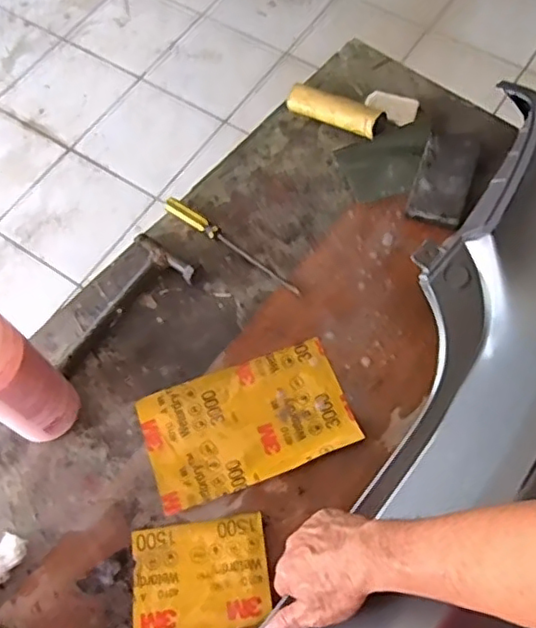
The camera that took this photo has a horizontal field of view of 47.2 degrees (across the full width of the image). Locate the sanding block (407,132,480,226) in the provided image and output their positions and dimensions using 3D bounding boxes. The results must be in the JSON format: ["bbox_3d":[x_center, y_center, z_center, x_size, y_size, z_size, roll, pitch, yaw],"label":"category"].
[{"bbox_3d":[0.231,-0.181,0.804,0.066,0.019,0.133,17,67,11],"label":"sanding block"}]

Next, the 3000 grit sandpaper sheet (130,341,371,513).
[{"bbox_3d":[-0.023,0.123,0.703,0.230,0.011,0.135,-20,65,-6],"label":"3000 grit sandpaper sheet"}]

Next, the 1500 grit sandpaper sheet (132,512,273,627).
[{"bbox_3d":[-0.069,0.270,0.631,0.136,0.009,0.107,-9,65,-1],"label":"1500 grit sandpaper sheet"}]

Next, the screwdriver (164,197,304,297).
[{"bbox_3d":[-0.046,-0.092,0.800,0.217,0.024,0.022,33,71,17],"label":"screwdriver"}]

